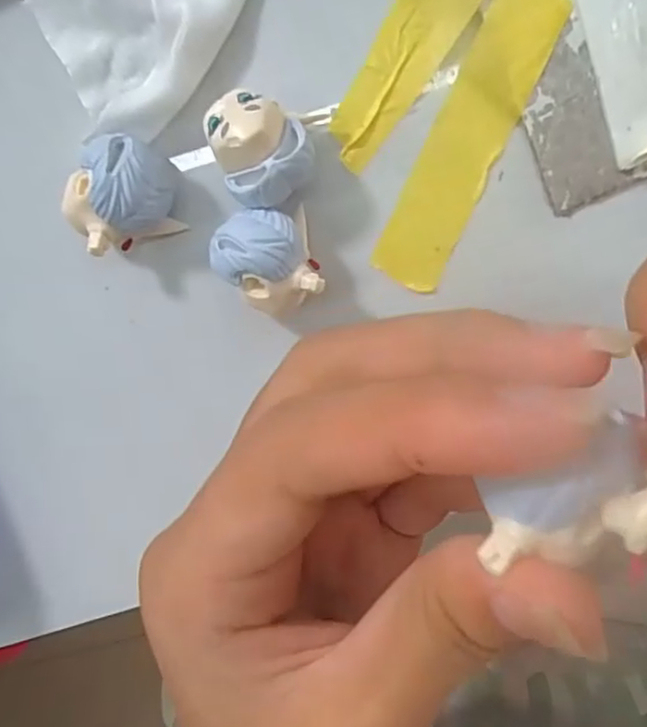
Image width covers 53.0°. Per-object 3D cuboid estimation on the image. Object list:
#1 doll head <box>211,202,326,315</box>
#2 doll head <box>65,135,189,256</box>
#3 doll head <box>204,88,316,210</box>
[{"bbox_3d":[-0.014,-0.026,0.168,0.024,0.023,0.026,-16,99,2],"label":"doll head"},{"bbox_3d":[-0.051,-0.043,0.164,0.025,0.023,0.025,-14,100,2],"label":"doll head"},{"bbox_3d":[-0.015,-0.053,0.162,0.022,0.023,0.027,-18,99,3],"label":"doll head"}]

